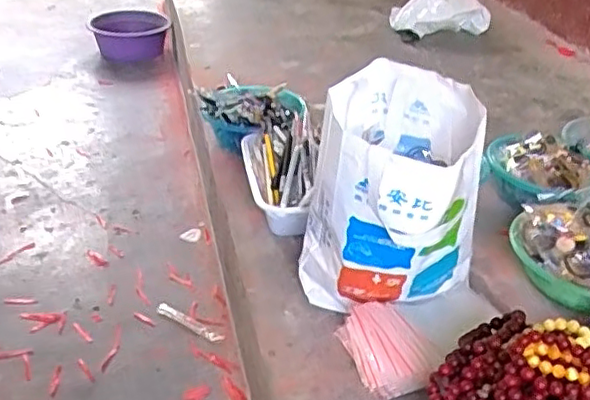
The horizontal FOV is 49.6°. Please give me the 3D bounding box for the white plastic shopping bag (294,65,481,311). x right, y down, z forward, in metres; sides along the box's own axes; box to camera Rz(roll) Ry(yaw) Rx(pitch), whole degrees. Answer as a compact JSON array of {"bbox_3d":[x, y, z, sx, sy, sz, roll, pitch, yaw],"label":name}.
[{"bbox_3d":[0.133,0.012,0.875,0.227,0.313,0.232,13,35,13],"label":"white plastic shopping bag"}]

